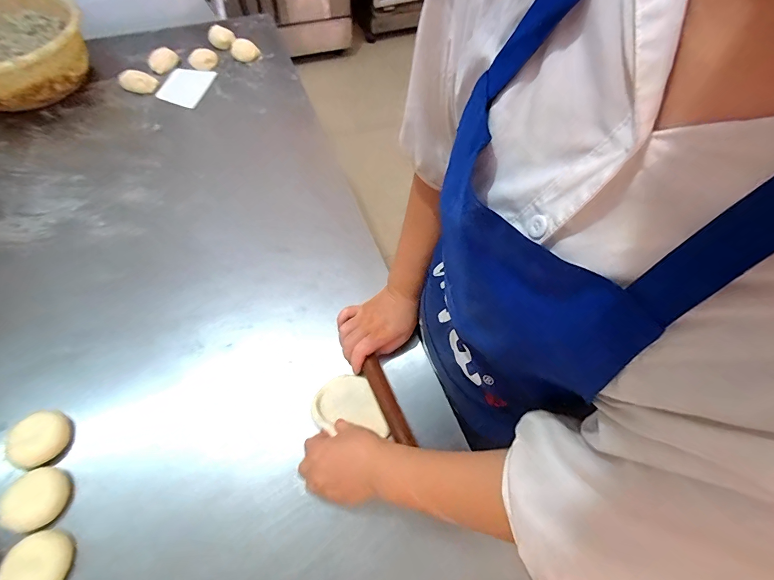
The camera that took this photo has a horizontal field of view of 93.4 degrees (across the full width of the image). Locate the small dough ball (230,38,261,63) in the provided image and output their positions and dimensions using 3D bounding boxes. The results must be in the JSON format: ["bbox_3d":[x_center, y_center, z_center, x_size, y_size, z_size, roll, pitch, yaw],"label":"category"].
[{"bbox_3d":[-0.357,-0.602,0.914,0.063,0.028,0.057,40,67,16],"label":"small dough ball"}]

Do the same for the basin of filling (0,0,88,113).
[{"bbox_3d":[-0.850,-0.543,0.800,0.315,0.131,0.389,-29,68,-17],"label":"basin of filling"}]

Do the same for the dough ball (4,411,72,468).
[{"bbox_3d":[-0.455,0.195,0.476,0.056,0.035,0.070,8,63,1],"label":"dough ball"}]

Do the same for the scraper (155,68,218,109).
[{"bbox_3d":[-0.474,-0.479,0.858,0.104,0.007,0.122,12,65,0],"label":"scraper"}]

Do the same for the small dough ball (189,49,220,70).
[{"bbox_3d":[-0.449,-0.564,0.895,0.066,0.022,0.062,1,63,-3],"label":"small dough ball"}]

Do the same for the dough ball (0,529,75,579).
[{"bbox_3d":[-0.400,0.318,0.418,0.061,0.027,0.071,-15,64,-10],"label":"dough ball"}]

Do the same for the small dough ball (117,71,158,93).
[{"bbox_3d":[-0.581,-0.483,0.847,0.093,0.025,0.052,24,64,9],"label":"small dough ball"}]

